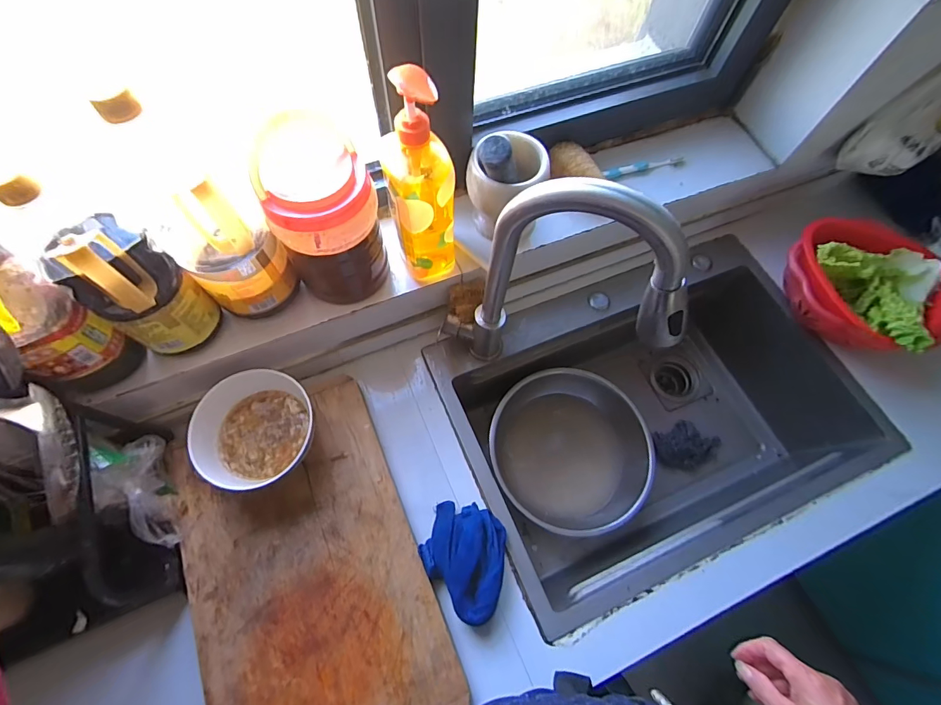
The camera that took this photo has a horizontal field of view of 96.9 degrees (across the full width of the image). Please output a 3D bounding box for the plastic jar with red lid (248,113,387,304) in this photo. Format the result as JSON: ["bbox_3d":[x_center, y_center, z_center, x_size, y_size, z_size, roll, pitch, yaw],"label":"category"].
[{"bbox_3d":[-0.176,-0.165,0.517,0.120,0.194,0.132,-23,70,-12],"label":"plastic jar with red lid"}]

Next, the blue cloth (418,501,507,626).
[{"bbox_3d":[-0.010,0.269,0.542,0.108,0.055,0.131,14,67,3],"label":"blue cloth"}]

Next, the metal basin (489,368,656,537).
[{"bbox_3d":[0.175,0.181,0.768,0.273,0.116,0.269,1,67,-2],"label":"metal basin"}]

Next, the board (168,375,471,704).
[{"bbox_3d":[-0.209,0.276,0.534,0.271,0.020,0.435,-22,70,-11],"label":"board"}]

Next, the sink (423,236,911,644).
[{"bbox_3d":[0.303,0.112,0.757,0.632,0.227,0.441,-22,70,-11],"label":"sink"}]

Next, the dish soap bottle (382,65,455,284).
[{"bbox_3d":[-0.058,-0.184,0.497,0.077,0.261,0.069,-9,68,-6],"label":"dish soap bottle"}]

